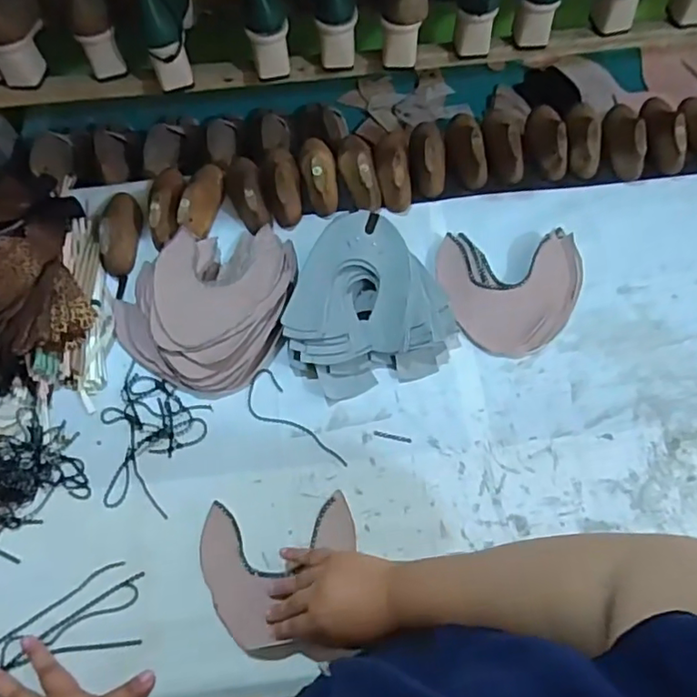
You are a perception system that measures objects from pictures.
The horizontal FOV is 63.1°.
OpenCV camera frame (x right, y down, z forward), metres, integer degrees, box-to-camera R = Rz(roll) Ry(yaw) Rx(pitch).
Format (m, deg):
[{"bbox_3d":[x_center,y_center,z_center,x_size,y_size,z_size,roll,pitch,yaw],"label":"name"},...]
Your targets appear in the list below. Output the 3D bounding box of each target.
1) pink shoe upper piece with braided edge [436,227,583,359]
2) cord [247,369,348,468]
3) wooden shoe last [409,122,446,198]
[{"bbox_3d":[0.211,-0.074,0.736,0.181,0.020,0.169,0,65,4],"label":"pink shoe upper piece with braided edge"},{"bbox_3d":[-0.072,0.092,0.679,0.049,0.004,0.162,-37,68,-13],"label":"cord"},{"bbox_3d":[0.111,-0.286,0.819,0.046,0.054,0.136,-4,65,2],"label":"wooden shoe last"}]

